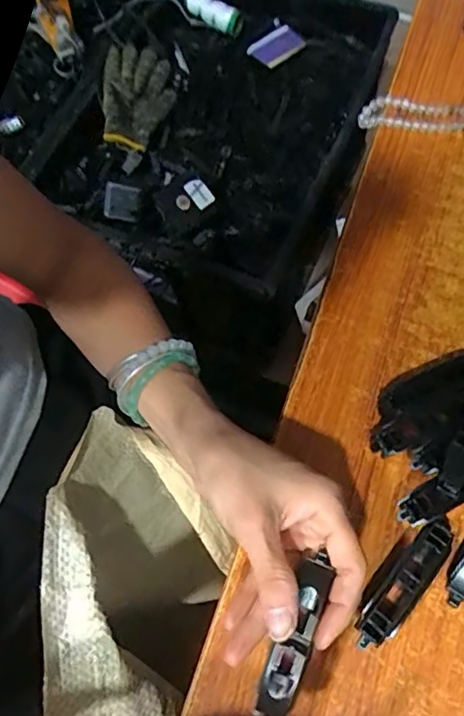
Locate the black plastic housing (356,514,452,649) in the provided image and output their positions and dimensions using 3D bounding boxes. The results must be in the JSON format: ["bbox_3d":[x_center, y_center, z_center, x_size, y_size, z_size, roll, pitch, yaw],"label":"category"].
[{"bbox_3d":[0.095,0.126,0.308,0.023,0.021,0.078,38,73,17],"label":"black plastic housing"}]

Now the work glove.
[{"bbox_3d":[-0.154,-0.427,0.907,0.109,0.057,0.190,-1,67,3],"label":"work glove"}]

